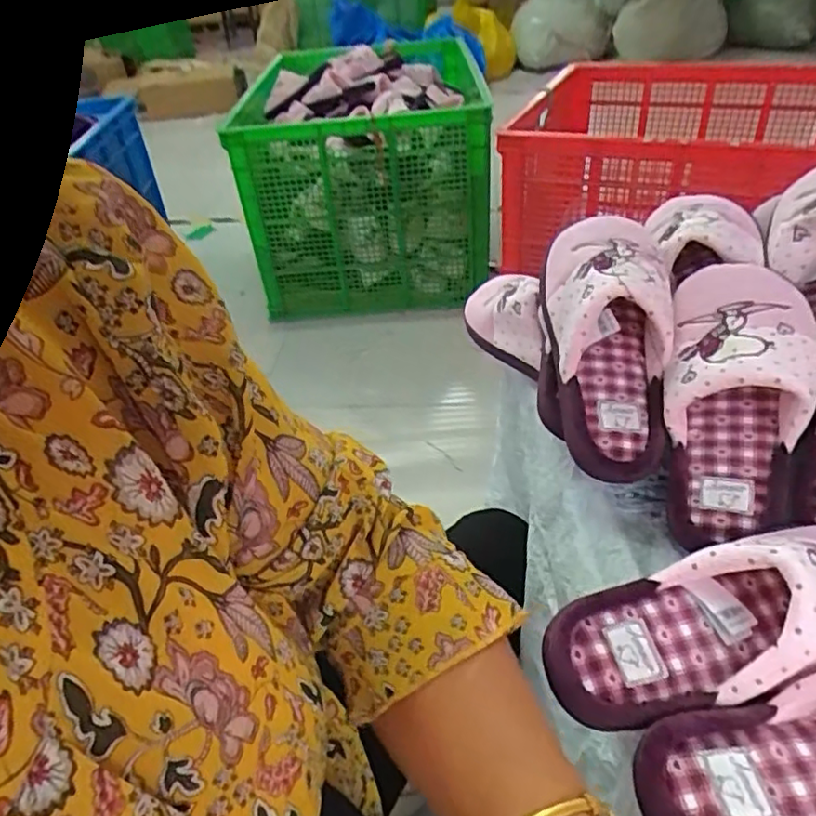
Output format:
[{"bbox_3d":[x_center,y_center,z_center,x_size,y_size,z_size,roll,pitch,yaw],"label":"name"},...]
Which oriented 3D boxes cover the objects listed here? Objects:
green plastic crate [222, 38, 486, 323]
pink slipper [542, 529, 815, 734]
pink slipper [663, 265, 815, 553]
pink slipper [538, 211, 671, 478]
[{"bbox_3d":[-0.106,-0.663,1.826,0.623,0.549,0.647,-3,39,4],"label":"green plastic crate"},{"bbox_3d":[0.199,0.111,0.367,0.241,0.067,0.089,-10,39,-4],"label":"pink slipper"},{"bbox_3d":[0.247,-0.013,0.478,0.098,0.072,0.240,9,75,18],"label":"pink slipper"},{"bbox_3d":[0.162,-0.064,0.511,0.097,0.079,0.243,-1,76,7],"label":"pink slipper"}]

